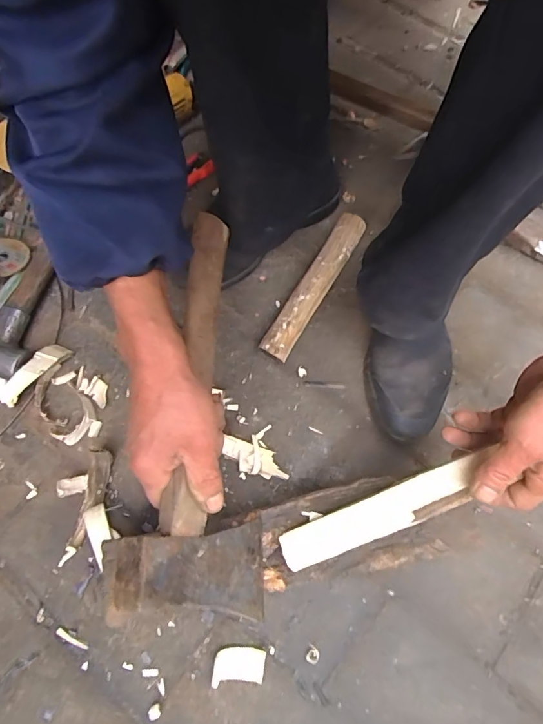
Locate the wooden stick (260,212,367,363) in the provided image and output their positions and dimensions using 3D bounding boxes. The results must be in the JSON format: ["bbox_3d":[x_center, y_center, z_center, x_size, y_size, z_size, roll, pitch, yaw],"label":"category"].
[{"bbox_3d":[0.056,-0.096,0.567,0.038,0.040,0.222,28,73,9],"label":"wooden stick"}]

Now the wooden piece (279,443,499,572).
[{"bbox_3d":[0.099,0.134,0.393,0.191,0.013,0.036,-28,72,7],"label":"wooden piece"}]

